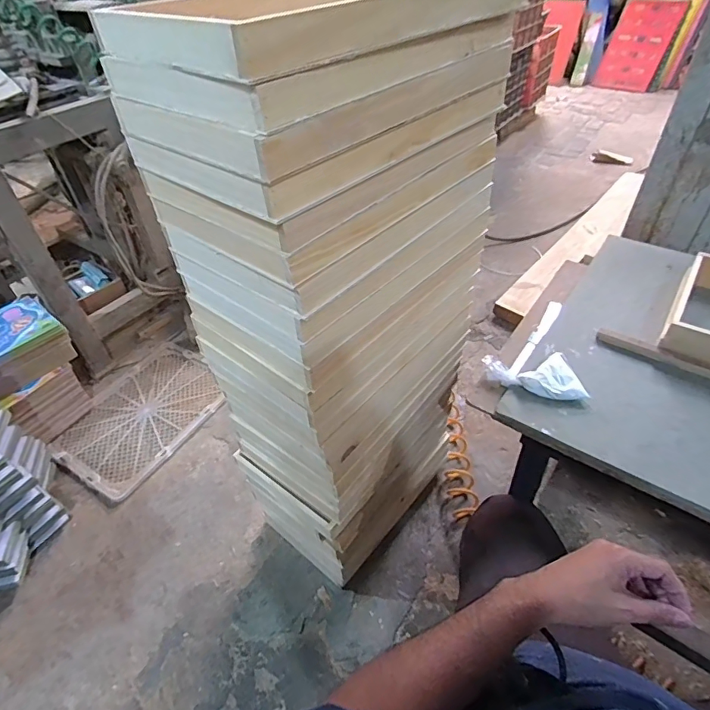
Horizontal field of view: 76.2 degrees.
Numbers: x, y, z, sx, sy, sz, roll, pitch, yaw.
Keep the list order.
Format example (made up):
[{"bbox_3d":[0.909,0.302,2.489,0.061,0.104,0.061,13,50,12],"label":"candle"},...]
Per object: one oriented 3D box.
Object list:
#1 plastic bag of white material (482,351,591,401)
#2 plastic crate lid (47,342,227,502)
[{"bbox_3d":[0.287,0.036,0.728,0.142,0.031,0.080,1,44,5],"label":"plastic bag of white material"},{"bbox_3d":[-0.618,0.162,1.328,0.357,0.016,0.462,23,50,25],"label":"plastic crate lid"}]

